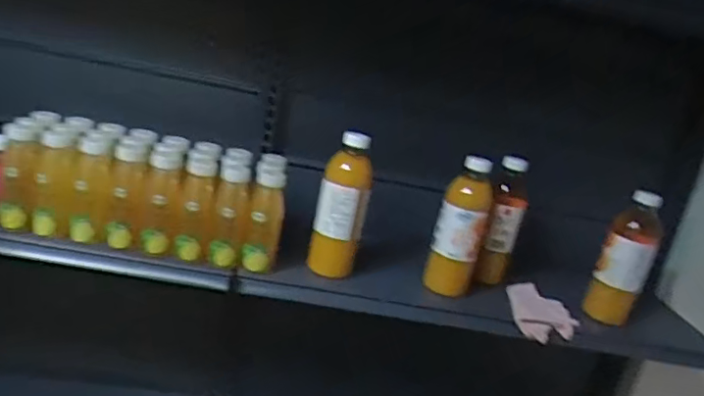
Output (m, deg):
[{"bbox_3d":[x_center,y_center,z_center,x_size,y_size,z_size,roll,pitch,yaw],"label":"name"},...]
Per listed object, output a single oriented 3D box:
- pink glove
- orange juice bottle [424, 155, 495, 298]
[{"bbox_3d":[0.333,0.205,0.978,0.113,0.033,0.178,6,17,1],"label":"pink glove"},{"bbox_3d":[0.187,0.059,0.979,0.093,0.249,0.080,7,17,7],"label":"orange juice bottle"}]

